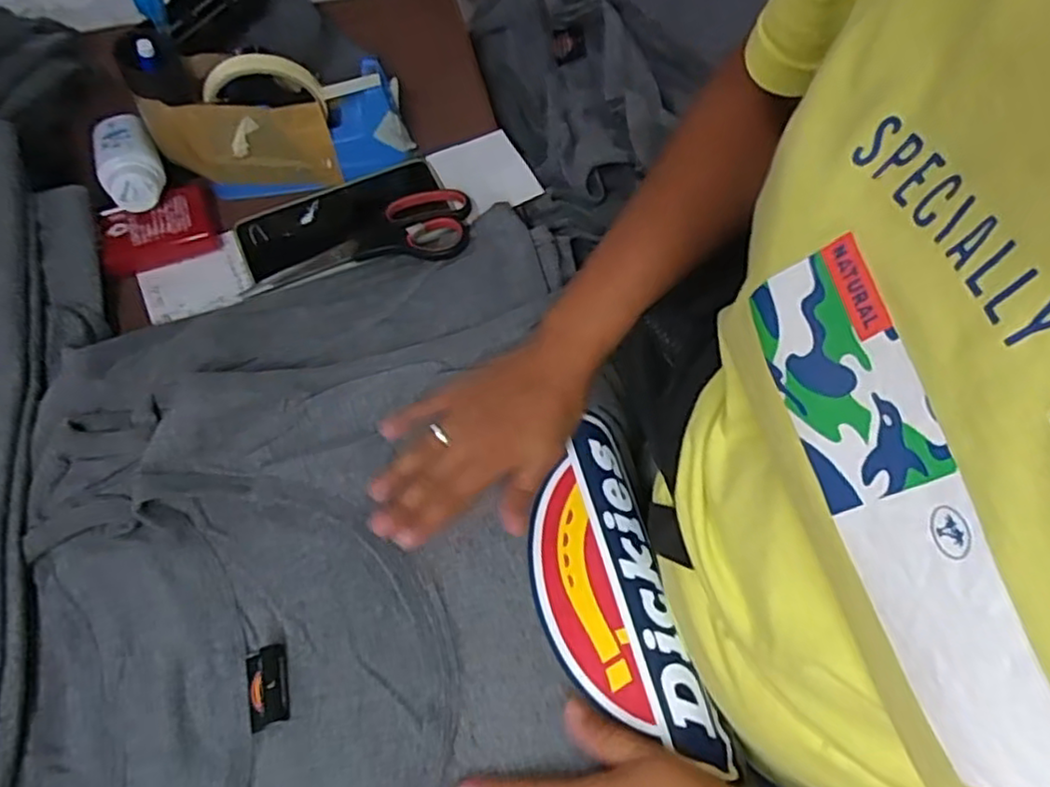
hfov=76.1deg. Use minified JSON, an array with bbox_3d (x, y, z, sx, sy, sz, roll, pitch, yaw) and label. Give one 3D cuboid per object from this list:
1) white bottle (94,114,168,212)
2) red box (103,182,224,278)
[{"bbox_3d":[-0.304,-0.179,0.517,0.045,0.037,0.096,-27,66,-11],"label":"white bottle"},{"bbox_3d":[-0.284,-0.129,0.521,0.084,0.029,0.056,-27,68,-12],"label":"red box"}]

